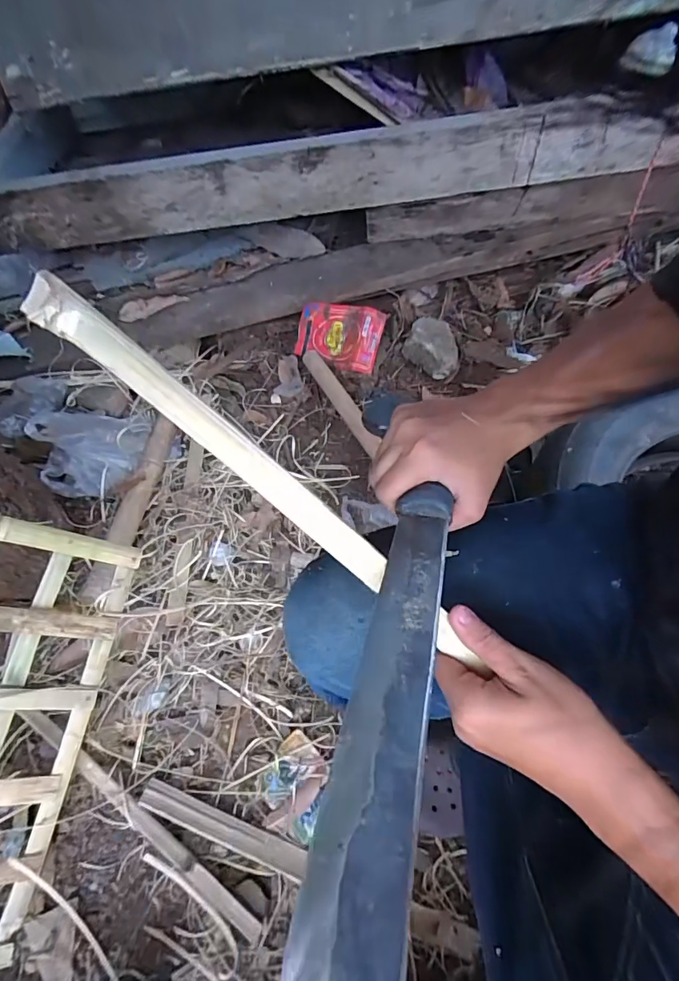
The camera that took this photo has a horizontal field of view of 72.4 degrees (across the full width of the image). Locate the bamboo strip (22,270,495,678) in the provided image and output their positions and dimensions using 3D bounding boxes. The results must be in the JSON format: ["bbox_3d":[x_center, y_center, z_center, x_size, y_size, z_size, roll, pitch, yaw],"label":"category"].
[{"bbox_3d":[-0.044,-0.003,0.284,0.335,0.017,0.021,41,67,-8],"label":"bamboo strip"}]

